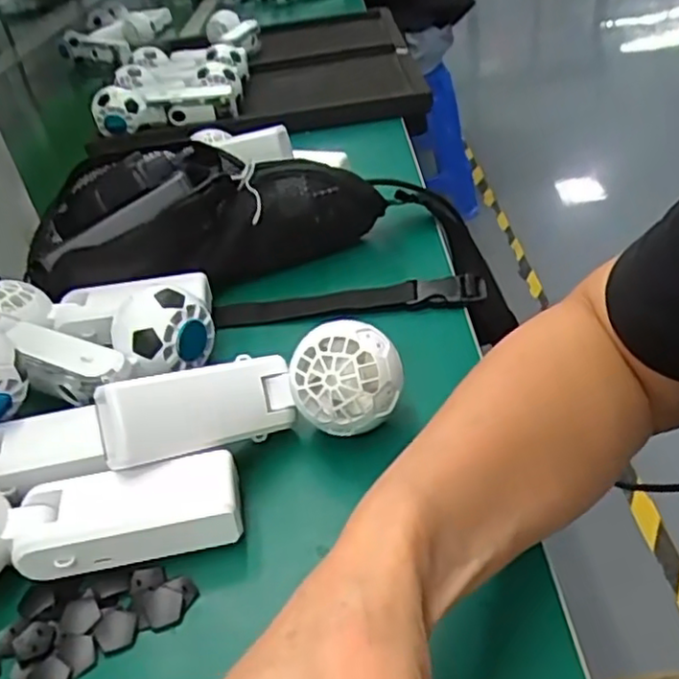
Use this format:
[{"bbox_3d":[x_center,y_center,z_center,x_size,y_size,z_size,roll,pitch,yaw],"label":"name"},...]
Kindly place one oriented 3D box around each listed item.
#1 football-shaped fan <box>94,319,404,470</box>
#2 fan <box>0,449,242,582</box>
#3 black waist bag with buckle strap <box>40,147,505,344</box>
[{"bbox_3d":[-0.046,0.037,0.375,0.156,0.074,0.053,-17,36,-9],"label":"football-shaped fan"},{"bbox_3d":[-0.136,0.089,0.336,0.171,0.055,0.053,-16,36,-7],"label":"fan"},{"bbox_3d":[-0.052,-0.078,0.530,0.362,0.100,0.156,5,36,-5],"label":"black waist bag with buckle strap"}]

